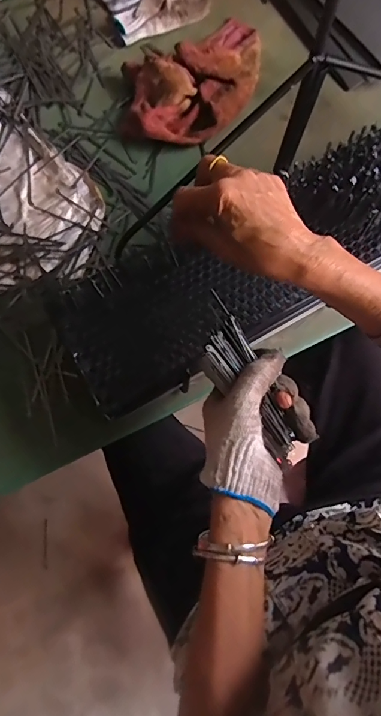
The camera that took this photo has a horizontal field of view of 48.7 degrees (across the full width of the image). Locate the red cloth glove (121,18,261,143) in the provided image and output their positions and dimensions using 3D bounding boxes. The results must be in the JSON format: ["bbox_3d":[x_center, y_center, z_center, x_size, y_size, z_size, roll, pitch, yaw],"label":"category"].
[{"bbox_3d":[0.004,-0.427,0.617,0.181,0.048,0.272,23,74,7],"label":"red cloth glove"}]

